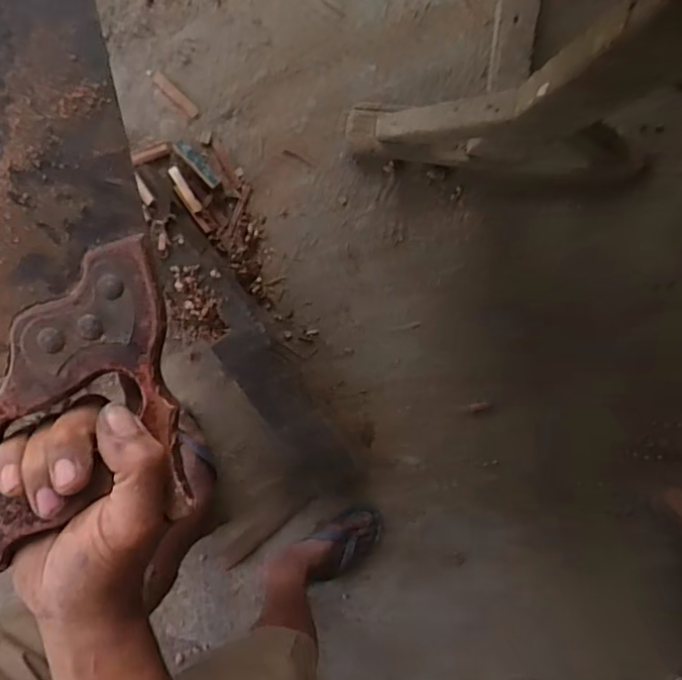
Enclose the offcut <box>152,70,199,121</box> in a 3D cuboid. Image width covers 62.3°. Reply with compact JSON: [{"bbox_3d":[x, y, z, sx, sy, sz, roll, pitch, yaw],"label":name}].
[{"bbox_3d":[-0.309,-0.459,1.060,0.107,0.004,0.023,42,93,-6],"label":"offcut"}]

